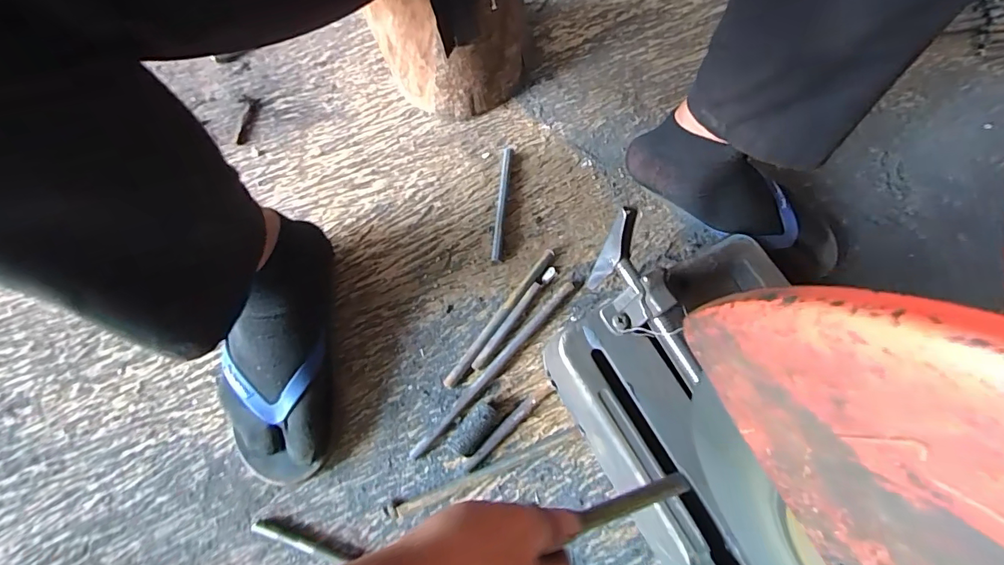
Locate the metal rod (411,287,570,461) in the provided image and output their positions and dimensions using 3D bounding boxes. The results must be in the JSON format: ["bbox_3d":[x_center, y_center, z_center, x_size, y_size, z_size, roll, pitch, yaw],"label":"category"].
[{"bbox_3d":[-0.005,0.090,0.498,0.016,0.010,0.245,40,74,11],"label":"metal rod"}]

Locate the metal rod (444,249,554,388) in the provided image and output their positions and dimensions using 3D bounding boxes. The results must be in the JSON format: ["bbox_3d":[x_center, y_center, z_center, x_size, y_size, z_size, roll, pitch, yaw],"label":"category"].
[{"bbox_3d":[-0.001,0.037,0.514,0.012,0.005,0.190,36,73,10],"label":"metal rod"}]

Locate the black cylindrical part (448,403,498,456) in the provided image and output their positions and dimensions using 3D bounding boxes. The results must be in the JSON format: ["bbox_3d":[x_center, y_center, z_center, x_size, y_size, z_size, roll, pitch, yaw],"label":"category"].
[{"bbox_3d":[-0.029,0.150,0.471,0.030,0.021,0.053,34,73,9],"label":"black cylindrical part"}]

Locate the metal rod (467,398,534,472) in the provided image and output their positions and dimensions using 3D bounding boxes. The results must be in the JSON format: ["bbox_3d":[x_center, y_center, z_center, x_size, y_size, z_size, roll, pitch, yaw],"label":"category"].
[{"bbox_3d":[0.000,0.156,0.476,0.012,0.012,0.096,41,74,11],"label":"metal rod"}]

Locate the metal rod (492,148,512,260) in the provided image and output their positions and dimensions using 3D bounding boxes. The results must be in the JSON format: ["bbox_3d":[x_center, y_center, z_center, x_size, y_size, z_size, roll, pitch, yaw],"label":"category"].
[{"bbox_3d":[0.001,-0.097,0.563,0.012,0.010,0.150,6,71,0],"label":"metal rod"}]

